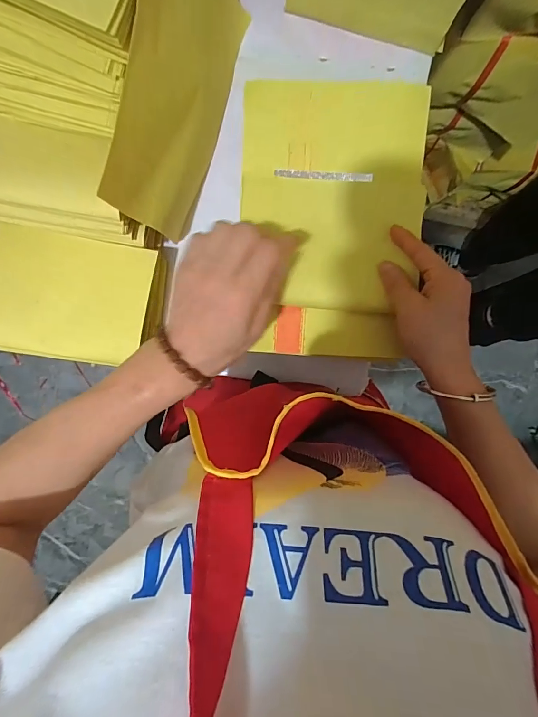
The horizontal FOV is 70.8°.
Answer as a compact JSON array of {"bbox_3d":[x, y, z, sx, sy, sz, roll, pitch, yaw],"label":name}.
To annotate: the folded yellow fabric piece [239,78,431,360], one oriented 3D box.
[{"bbox_3d":[0.055,-0.119,0.337,0.156,0.027,0.231,2,97,-2],"label":"folded yellow fabric piece"}]

